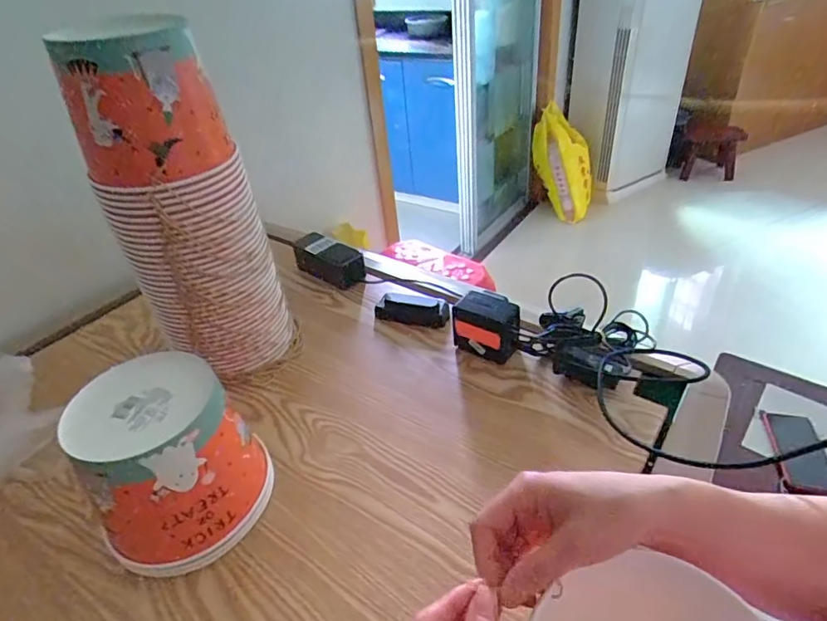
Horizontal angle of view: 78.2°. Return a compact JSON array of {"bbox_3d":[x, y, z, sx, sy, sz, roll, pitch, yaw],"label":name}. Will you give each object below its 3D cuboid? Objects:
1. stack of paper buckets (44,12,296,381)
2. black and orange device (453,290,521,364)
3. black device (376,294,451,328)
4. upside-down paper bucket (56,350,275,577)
[{"bbox_3d":[-0.258,-0.100,0.600,0.132,0.410,0.127,3,38,10],"label":"stack of paper buckets"},{"bbox_3d":[0.097,0.022,0.669,0.087,0.078,0.054,12,40,22],"label":"black and orange device"},{"bbox_3d":[-0.003,-0.002,0.772,0.118,0.035,0.027,5,38,13],"label":"black device"},{"bbox_3d":[-0.228,0.139,0.488,0.152,0.152,0.142,-3,37,3],"label":"upside-down paper bucket"}]

